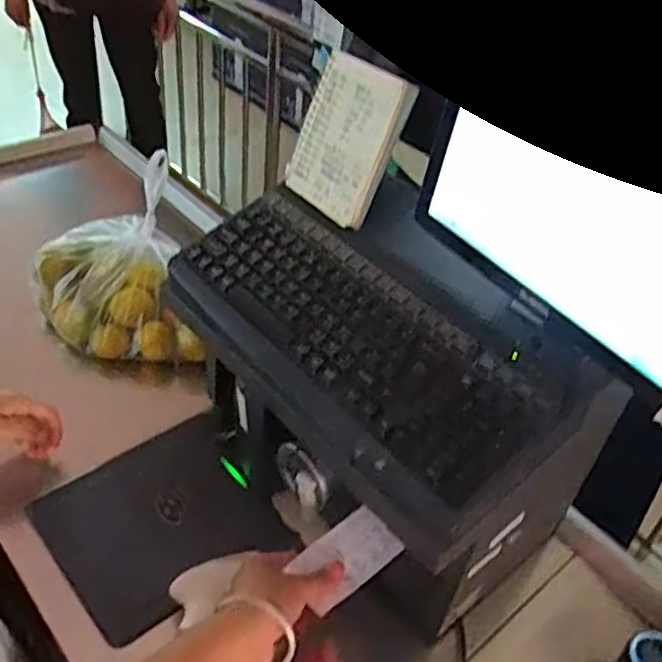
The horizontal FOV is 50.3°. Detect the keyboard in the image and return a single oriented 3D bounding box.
[{"bbox_3d":[0.009,0.011,0.628,0.159,0.030,0.381,-40,58,-13],"label":"keyboard"}]

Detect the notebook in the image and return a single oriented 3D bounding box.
[{"bbox_3d":[0.014,-0.186,0.685,0.105,0.144,0.012,40,28,28],"label":"notebook"}]

